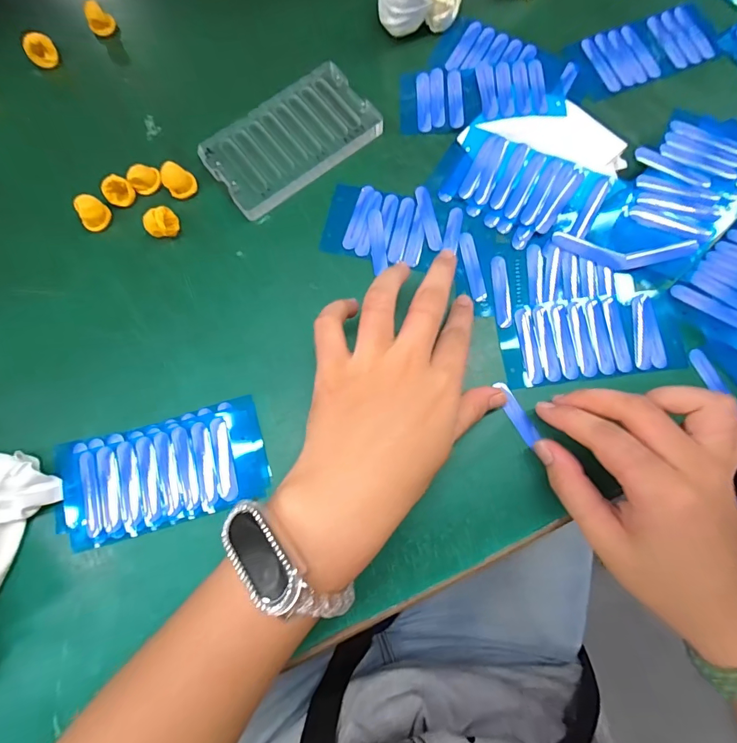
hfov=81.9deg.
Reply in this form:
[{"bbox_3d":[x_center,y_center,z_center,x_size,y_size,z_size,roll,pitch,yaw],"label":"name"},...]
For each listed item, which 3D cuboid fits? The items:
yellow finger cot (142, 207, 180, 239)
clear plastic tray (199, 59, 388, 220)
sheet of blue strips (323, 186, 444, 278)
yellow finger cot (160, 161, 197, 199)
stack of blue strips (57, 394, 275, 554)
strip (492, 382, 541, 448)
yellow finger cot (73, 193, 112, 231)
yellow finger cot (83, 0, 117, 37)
[{"bbox_3d":[-0.144,-0.103,0.296,0.021,0.020,0.016,-35,79,-7],"label":"yellow finger cot"},{"bbox_3d":[-0.055,-0.169,0.313,0.121,0.012,0.071,-37,79,-7],"label":"clear plastic tray"},{"bbox_3d":[0.009,-0.103,0.300,0.080,0.004,0.062,2,77,2],"label":"sheet of blue strips"},{"bbox_3d":[-0.136,-0.137,0.303,0.020,0.019,0.016,-29,78,-5],"label":"yellow finger cot"},{"bbox_3d":[-0.129,0.063,0.264,0.127,0.008,0.065,-15,77,-2],"label":"stack of blue strips"},{"bbox_3d":[0.095,0.027,0.271,0.011,0.004,0.043,-24,76,-4],"label":"strip"},{"bbox_3d":[-0.195,-0.112,0.300,0.014,0.020,0.020,37,80,9],"label":"yellow finger cot"},{"bbox_3d":[-0.213,-0.279,0.337,0.019,0.019,0.018,-32,78,-6],"label":"yellow finger cot"}]

